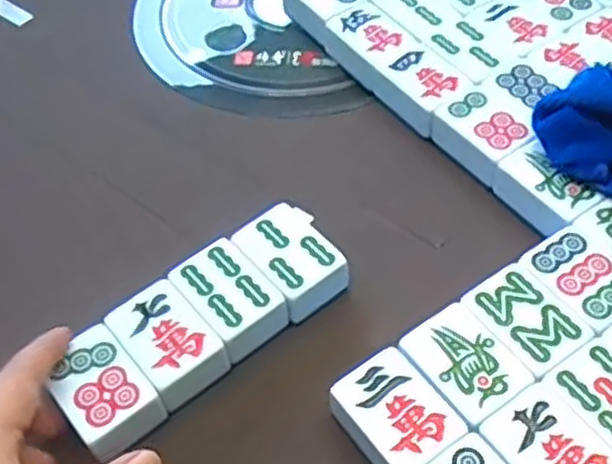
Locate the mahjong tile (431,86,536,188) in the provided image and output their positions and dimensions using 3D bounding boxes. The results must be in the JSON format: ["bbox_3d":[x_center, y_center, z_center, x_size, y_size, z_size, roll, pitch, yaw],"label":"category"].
[{"bbox_3d":[0.102,-0.056,0.444,0.036,0.023,0.052,-30,56,-18],"label":"mahjong tile"}]

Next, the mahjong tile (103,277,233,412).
[{"bbox_3d":[-0.067,0.055,0.377,0.037,0.027,0.053,-35,57,-20],"label":"mahjong tile"}]

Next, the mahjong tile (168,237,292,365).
[{"bbox_3d":[-0.038,0.036,0.391,0.037,0.029,0.055,-34,57,-20],"label":"mahjong tile"}]

